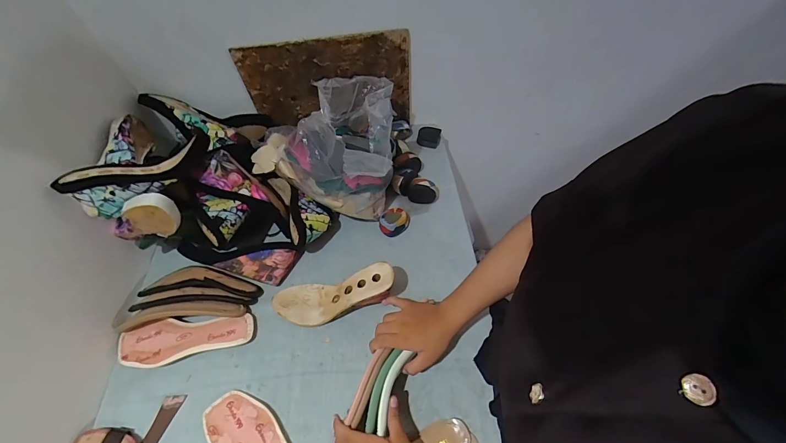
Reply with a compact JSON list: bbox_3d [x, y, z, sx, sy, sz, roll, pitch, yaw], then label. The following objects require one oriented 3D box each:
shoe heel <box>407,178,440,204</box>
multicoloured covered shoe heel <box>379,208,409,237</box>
[{"bbox_3d":[0.068,-0.067,0.753,0.066,0.049,0.038,16,59,16],"label":"shoe heel"},{"bbox_3d":[0.005,0.002,0.721,0.059,0.040,0.056,-3,56,4],"label":"multicoloured covered shoe heel"}]

